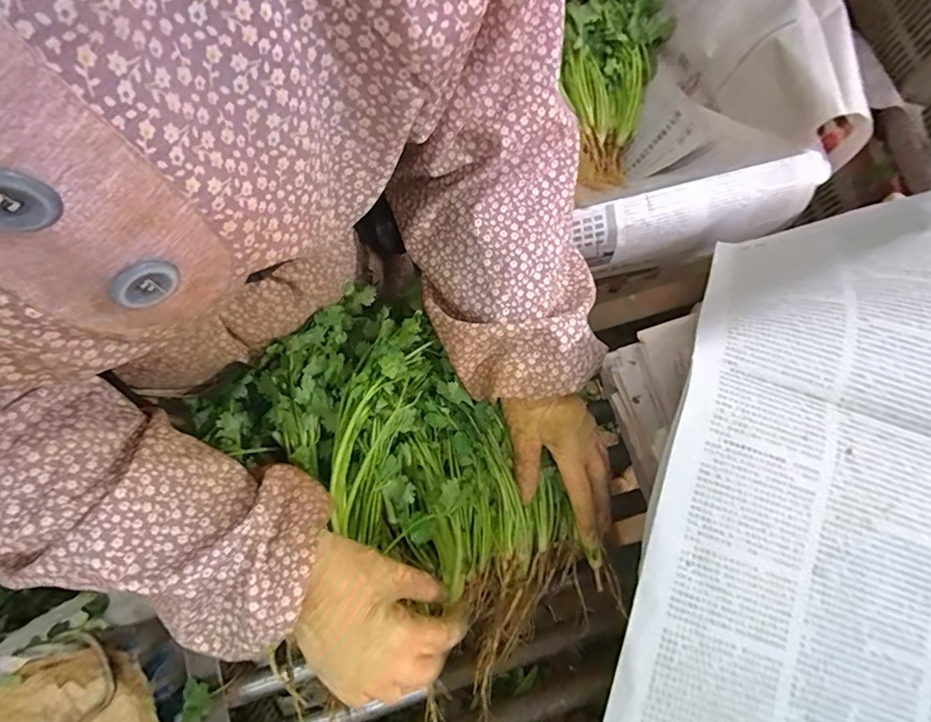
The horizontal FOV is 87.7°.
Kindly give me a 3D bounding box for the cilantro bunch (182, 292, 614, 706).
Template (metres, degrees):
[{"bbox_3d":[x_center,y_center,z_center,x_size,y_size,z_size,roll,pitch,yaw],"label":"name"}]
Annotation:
[{"bbox_3d":[-0.037,0.093,0.406,0.336,0.089,0.183,43,81,-2],"label":"cilantro bunch"}]

